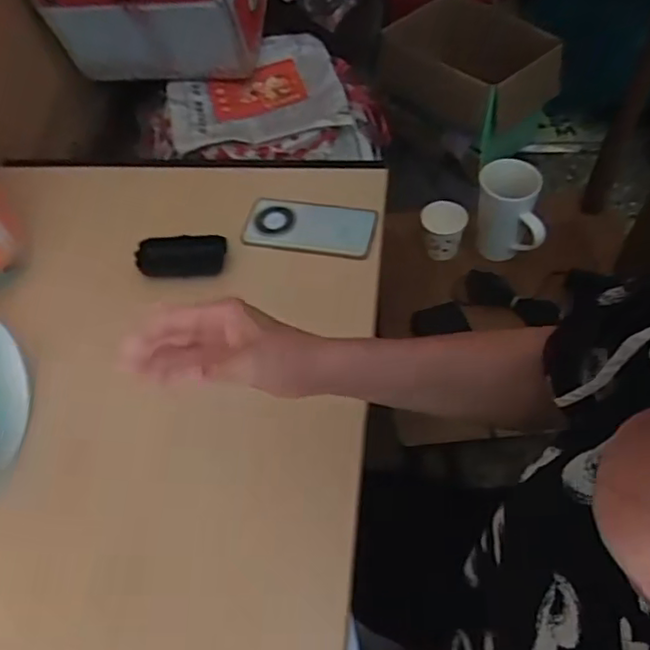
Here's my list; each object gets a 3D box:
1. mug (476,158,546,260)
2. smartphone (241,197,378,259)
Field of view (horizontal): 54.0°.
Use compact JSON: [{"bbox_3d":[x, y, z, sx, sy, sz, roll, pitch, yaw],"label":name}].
[{"bbox_3d":[0.288,-0.172,1.003,0.101,0.137,0.106,5,55,8],"label":"mug"},{"bbox_3d":[-0.019,-0.127,0.815,0.162,0.011,0.084,9,56,11],"label":"smartphone"}]

